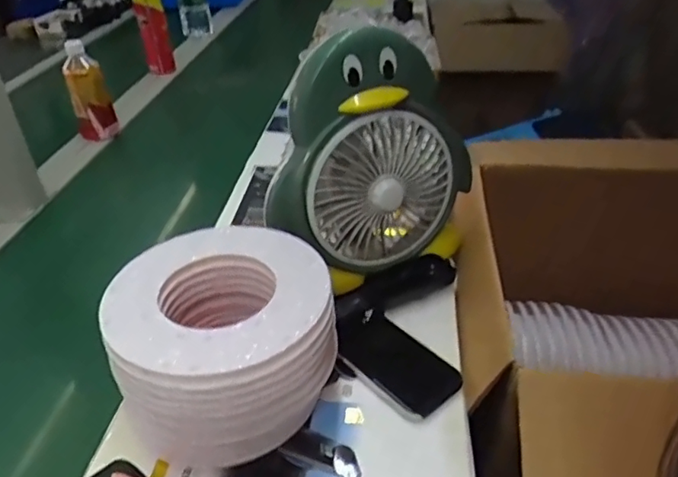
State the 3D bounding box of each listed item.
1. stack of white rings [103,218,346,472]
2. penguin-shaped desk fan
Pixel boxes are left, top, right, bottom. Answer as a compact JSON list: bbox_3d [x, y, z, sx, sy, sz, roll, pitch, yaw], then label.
[{"bbox_3d":[-0.102,0.105,0.529,0.189,0.138,0.181,-1,34,3],"label":"stack of white rings"},{"bbox_3d":[0.042,-0.082,0.662,0.248,0.282,0.116,-16,37,-19],"label":"penguin-shaped desk fan"}]

